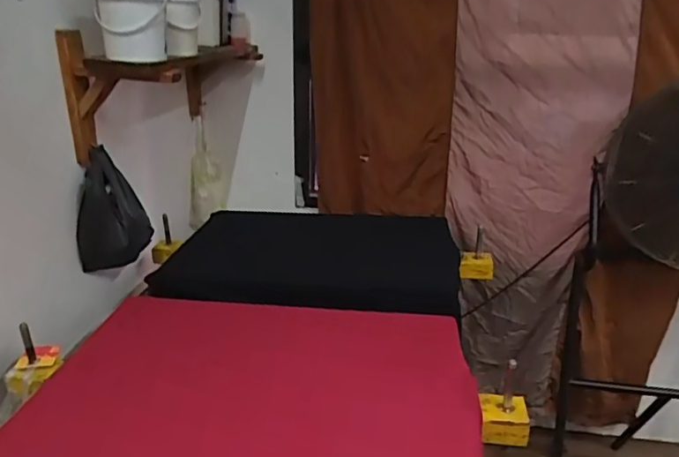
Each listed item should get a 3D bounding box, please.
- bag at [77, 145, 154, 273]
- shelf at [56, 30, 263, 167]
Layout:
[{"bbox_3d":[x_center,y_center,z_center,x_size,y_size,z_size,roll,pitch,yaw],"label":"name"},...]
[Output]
[{"bbox_3d":[-0.468,-0.028,1.117,0.147,0.234,0.051,-10,24,-25],"label":"bag"},{"bbox_3d":[-0.378,-0.329,1.252,0.230,0.227,0.641,3,22,9],"label":"shelf"}]

